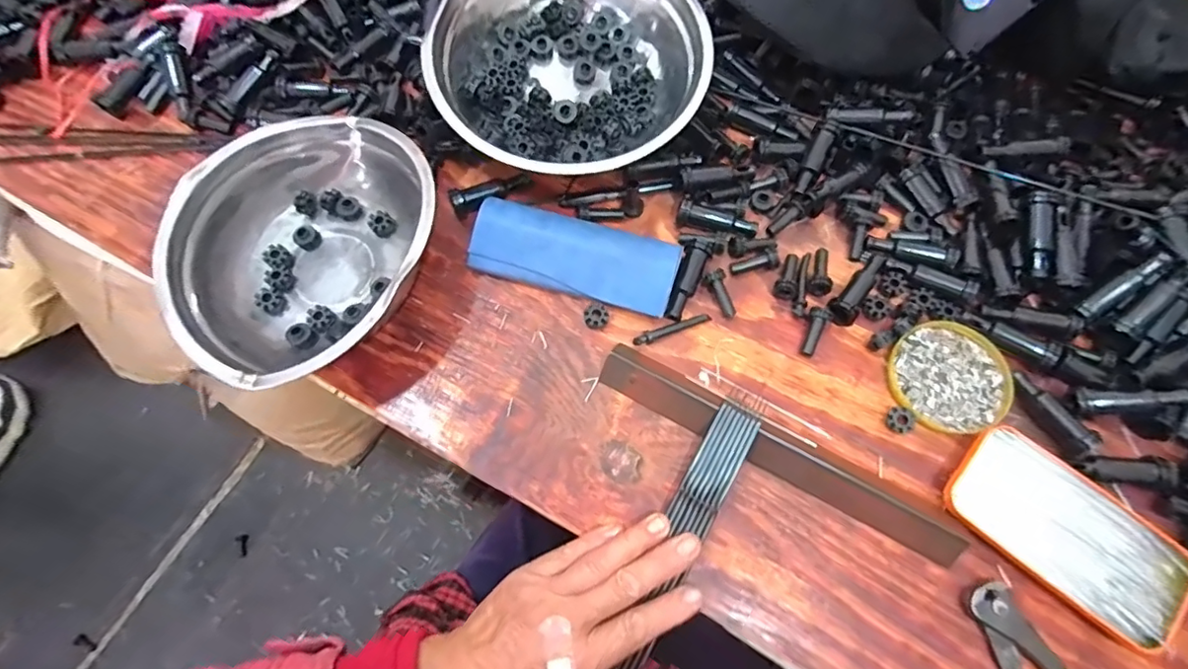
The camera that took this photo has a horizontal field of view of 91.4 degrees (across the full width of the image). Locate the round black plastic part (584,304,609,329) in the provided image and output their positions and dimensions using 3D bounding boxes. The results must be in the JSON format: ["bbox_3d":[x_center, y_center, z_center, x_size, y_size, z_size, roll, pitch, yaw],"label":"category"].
[{"bbox_3d":[0.002,-0.015,0.446,0.018,0.008,0.017,-1,70,2],"label":"round black plastic part"}]

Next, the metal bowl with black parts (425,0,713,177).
[{"bbox_3d":[-0.027,-0.225,0.469,0.195,0.089,0.203,0,69,0],"label":"metal bowl with black parts"}]

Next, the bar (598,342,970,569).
[{"bbox_3d":[0.126,0.078,0.407,0.260,0.015,0.034,27,74,11],"label":"bar"}]

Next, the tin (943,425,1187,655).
[{"bbox_3d":[0.316,0.125,0.383,0.145,0.012,0.083,38,73,14],"label":"tin"}]

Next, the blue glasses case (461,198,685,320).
[{"bbox_3d":[-0.014,-0.062,0.454,0.157,0.027,0.058,15,69,6],"label":"blue glasses case"}]

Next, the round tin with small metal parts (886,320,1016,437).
[{"bbox_3d":[0.263,0.030,0.429,0.083,0.009,0.084,0,69,0],"label":"round tin with small metal parts"}]

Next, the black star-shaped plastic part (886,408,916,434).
[{"bbox_3d":[0.220,0.061,0.415,0.016,0.010,0.017,4,69,2],"label":"black star-shaped plastic part"}]

